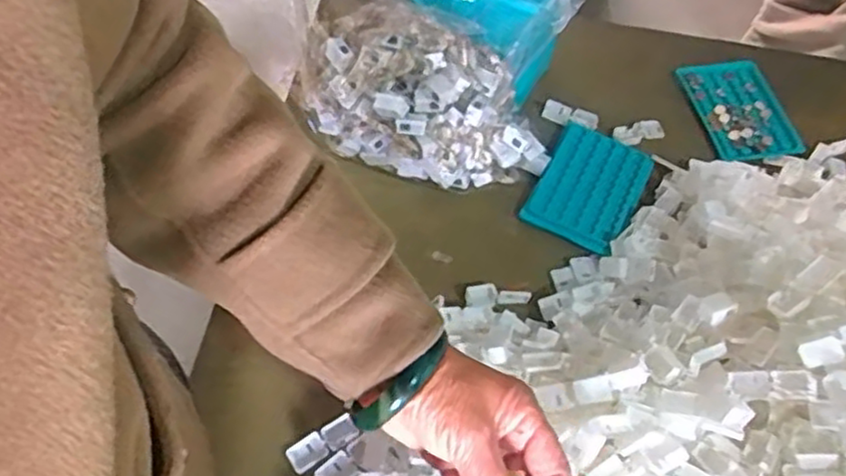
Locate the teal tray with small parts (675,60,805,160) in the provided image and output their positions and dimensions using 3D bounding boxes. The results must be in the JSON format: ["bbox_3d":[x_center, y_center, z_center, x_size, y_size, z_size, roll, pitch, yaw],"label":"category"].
[{"bbox_3d":[0.332,-0.137,0.749,0.093,0.011,0.128,-9,59,-10],"label":"teal tray with small parts"}]

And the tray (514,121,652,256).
[{"bbox_3d":[0.156,-0.047,0.677,0.089,0.012,0.123,26,60,12],"label":"tray"}]

